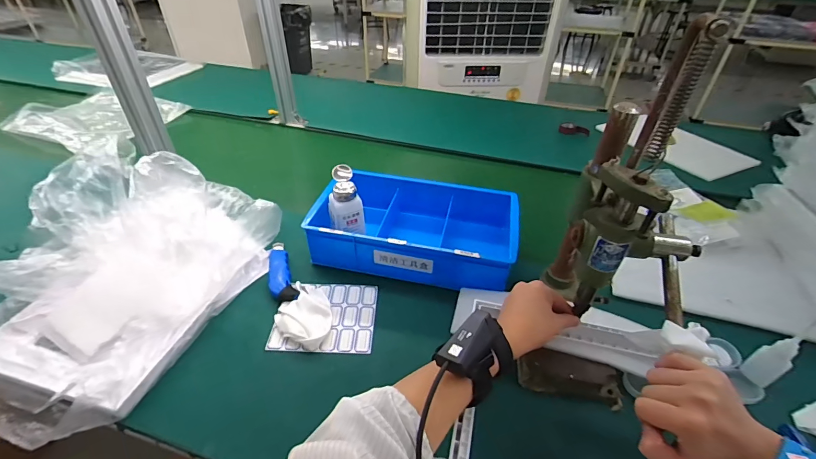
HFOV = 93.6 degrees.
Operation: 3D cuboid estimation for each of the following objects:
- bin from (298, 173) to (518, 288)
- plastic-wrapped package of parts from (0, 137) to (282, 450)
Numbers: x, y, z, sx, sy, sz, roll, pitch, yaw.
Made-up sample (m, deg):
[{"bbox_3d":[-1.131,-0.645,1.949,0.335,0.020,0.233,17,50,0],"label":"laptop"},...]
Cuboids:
[{"bbox_3d":[0.017,-0.003,0.698,0.337,0.094,0.193,10,40,11],"label":"bin"},{"bbox_3d":[-0.455,0.036,0.556,0.335,0.175,0.398,15,41,16],"label":"plastic-wrapped package of parts"}]

